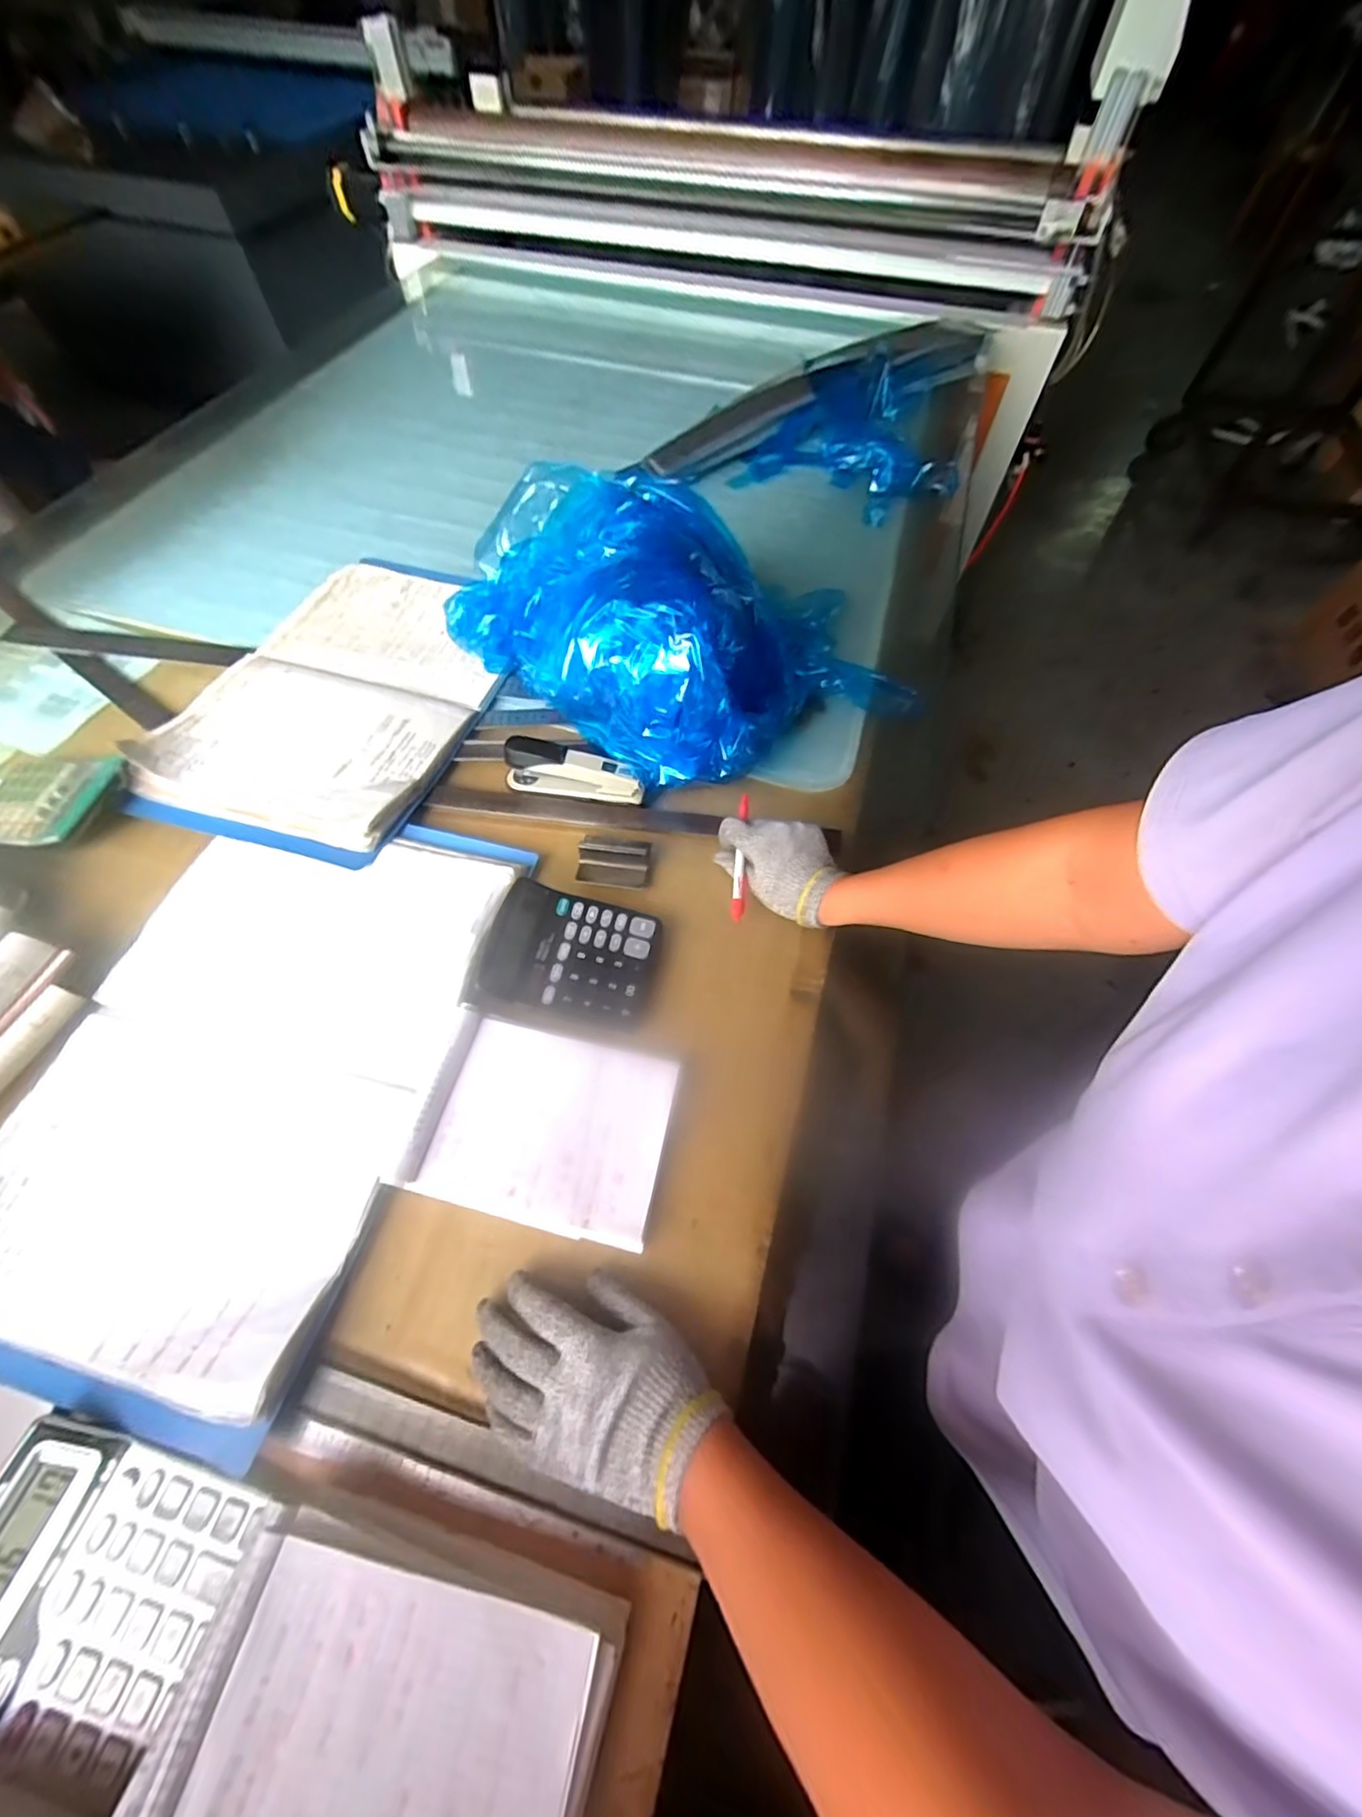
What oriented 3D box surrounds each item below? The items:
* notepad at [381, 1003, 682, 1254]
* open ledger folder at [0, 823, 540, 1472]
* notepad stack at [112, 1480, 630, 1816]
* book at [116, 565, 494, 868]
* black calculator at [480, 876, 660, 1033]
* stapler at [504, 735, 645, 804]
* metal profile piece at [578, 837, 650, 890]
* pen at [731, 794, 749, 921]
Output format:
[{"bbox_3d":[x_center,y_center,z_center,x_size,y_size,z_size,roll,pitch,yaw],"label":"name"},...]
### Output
[{"bbox_3d":[-0.107,0.169,0.474,0.188,0.029,0.140,12,62,5],"label":"notepad"},{"bbox_3d":[-0.358,0.114,0.506,0.318,0.035,0.483,14,63,6],"label":"open ledger folder"},{"bbox_3d":[-0.157,0.433,0.311,0.216,0.054,0.147,14,63,6],"label":"notepad stack"},{"bbox_3d":[-0.389,-0.271,0.716,0.324,0.053,0.480,15,63,7],"label":"book"},{"bbox_3d":[-0.096,0.040,0.531,0.142,0.033,0.116,10,62,4],"label":"black calculator"},{"bbox_3d":[-0.111,-0.142,0.627,0.143,0.054,0.029,8,62,3],"label":"stapler"},{"bbox_3d":[-0.066,-0.056,0.594,0.069,0.027,0.057,7,62,3],"label":"metal profile piece"},{"bbox_3d":[0.060,-0.054,0.592,0.013,0.017,0.135,5,74,2],"label":"pen"}]

